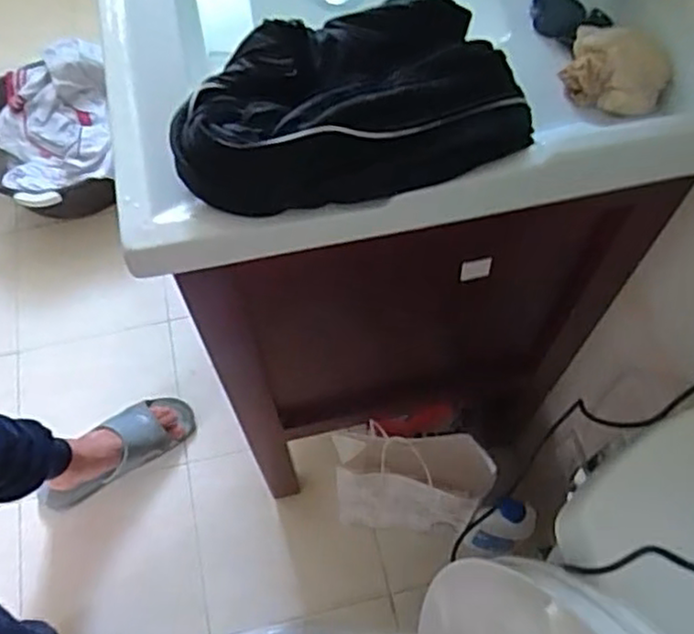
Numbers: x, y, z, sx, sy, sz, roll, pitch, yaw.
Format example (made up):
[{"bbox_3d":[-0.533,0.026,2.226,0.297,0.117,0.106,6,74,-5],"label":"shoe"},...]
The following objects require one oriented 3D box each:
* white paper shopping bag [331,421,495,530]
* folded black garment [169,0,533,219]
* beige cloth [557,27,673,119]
[{"bbox_3d":[0.093,0.252,1.068,0.225,0.243,0.094,7,63,4],"label":"white paper shopping bag"},{"bbox_3d":[0.001,-0.165,0.506,0.256,0.049,0.165,-7,63,-3],"label":"folded black garment"},{"bbox_3d":[0.213,-0.197,0.549,0.078,0.044,0.056,33,67,16],"label":"beige cloth"}]

